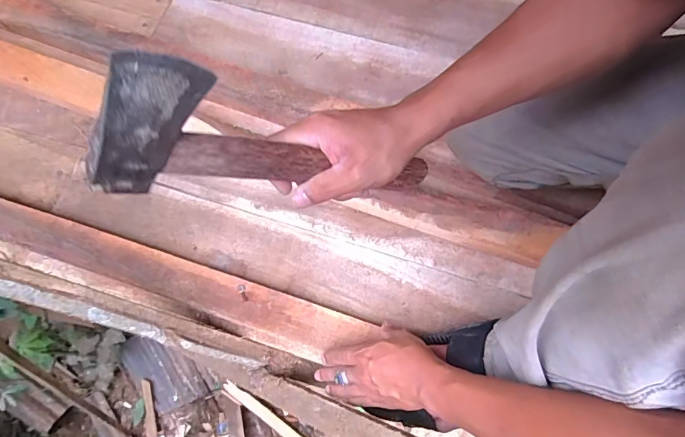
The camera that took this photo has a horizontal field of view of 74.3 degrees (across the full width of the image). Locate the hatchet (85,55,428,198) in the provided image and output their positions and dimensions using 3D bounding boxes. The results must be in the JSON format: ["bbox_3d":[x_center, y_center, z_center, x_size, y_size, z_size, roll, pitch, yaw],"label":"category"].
[{"bbox_3d":[-0.037,-0.040,0.340,0.092,0.285,0.025,-31,67,35],"label":"hatchet"}]

